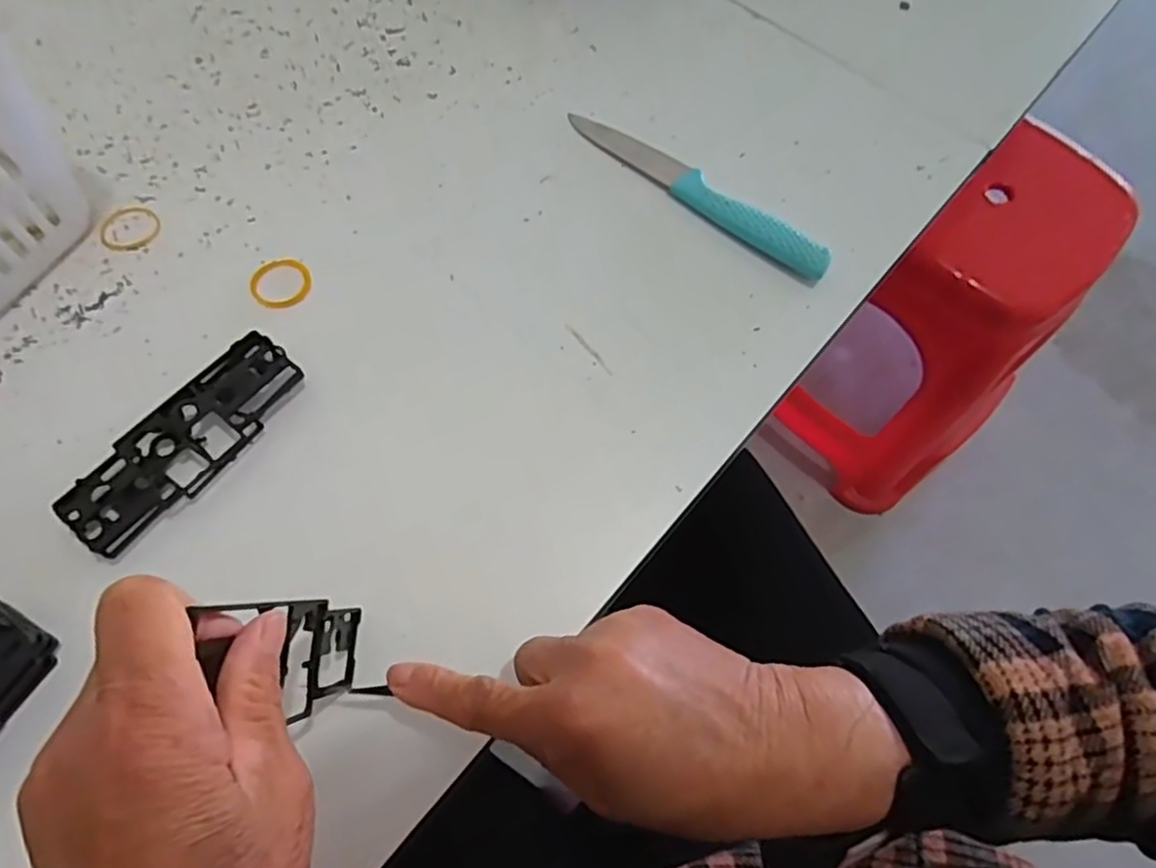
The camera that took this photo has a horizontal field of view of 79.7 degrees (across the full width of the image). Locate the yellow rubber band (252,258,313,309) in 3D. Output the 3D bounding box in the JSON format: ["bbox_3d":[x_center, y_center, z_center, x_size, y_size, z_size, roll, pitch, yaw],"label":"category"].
[{"bbox_3d":[-0.164,-0.084,0.381,0.032,0.004,0.031,0,66,0],"label":"yellow rubber band"}]

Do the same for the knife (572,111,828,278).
[{"bbox_3d":[0.069,-0.147,0.411,0.182,0.012,0.023,41,72,16],"label":"knife"}]

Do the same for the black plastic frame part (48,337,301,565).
[{"bbox_3d":[-0.189,0.004,0.337,0.042,0.016,0.121,37,71,15],"label":"black plastic frame part"}]

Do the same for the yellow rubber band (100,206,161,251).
[{"bbox_3d":[-0.254,-0.117,0.391,0.031,0.004,0.029,0,66,0],"label":"yellow rubber band"}]

